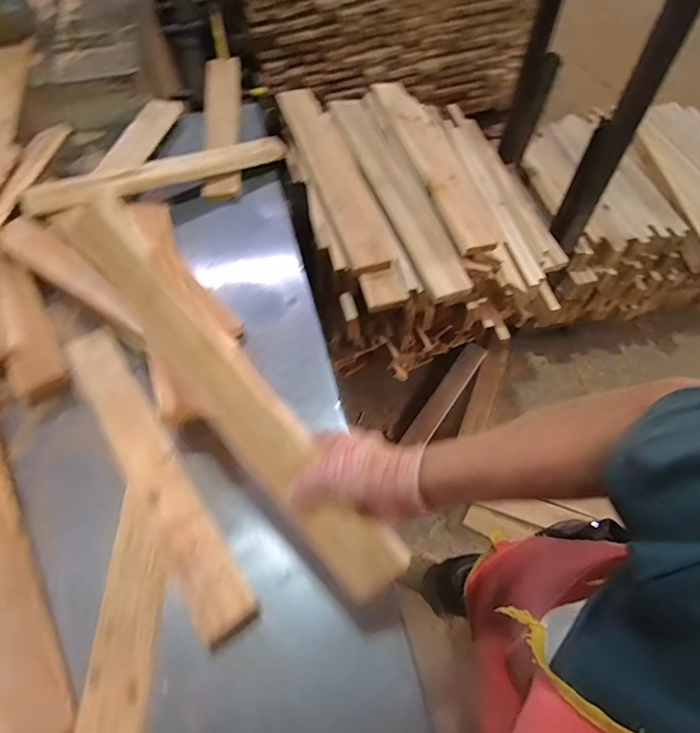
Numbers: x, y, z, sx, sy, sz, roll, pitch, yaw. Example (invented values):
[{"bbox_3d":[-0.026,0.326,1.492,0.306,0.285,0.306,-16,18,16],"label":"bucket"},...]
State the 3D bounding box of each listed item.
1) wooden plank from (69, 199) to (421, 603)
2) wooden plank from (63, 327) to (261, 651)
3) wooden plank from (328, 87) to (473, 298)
[{"bbox_3d":[-0.134,0.024,0.481,0.502,0.085,0.021,49,26,7],"label":"wooden plank"},{"bbox_3d":[-0.274,0.120,0.619,0.070,0.033,0.497,-25,60,-29],"label":"wooden plank"},{"bbox_3d":[0.087,-0.364,0.894,0.088,0.030,0.569,-16,63,-9],"label":"wooden plank"}]

